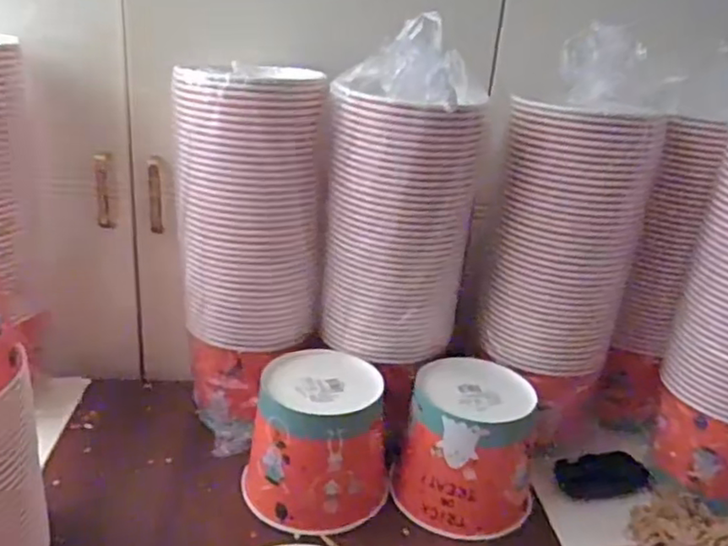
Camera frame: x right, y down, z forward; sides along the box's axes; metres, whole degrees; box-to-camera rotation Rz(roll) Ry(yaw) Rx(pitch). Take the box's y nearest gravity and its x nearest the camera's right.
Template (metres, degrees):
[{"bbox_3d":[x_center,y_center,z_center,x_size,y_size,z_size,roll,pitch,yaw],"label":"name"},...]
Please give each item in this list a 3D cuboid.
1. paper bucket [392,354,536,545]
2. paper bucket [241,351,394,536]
[{"bbox_3d":[0.119,0.191,0.710,0.141,0.131,0.140,13,24,18],"label":"paper bucket"},{"bbox_3d":[-0.049,0.182,0.689,0.150,0.127,0.131,5,22,0],"label":"paper bucket"}]

